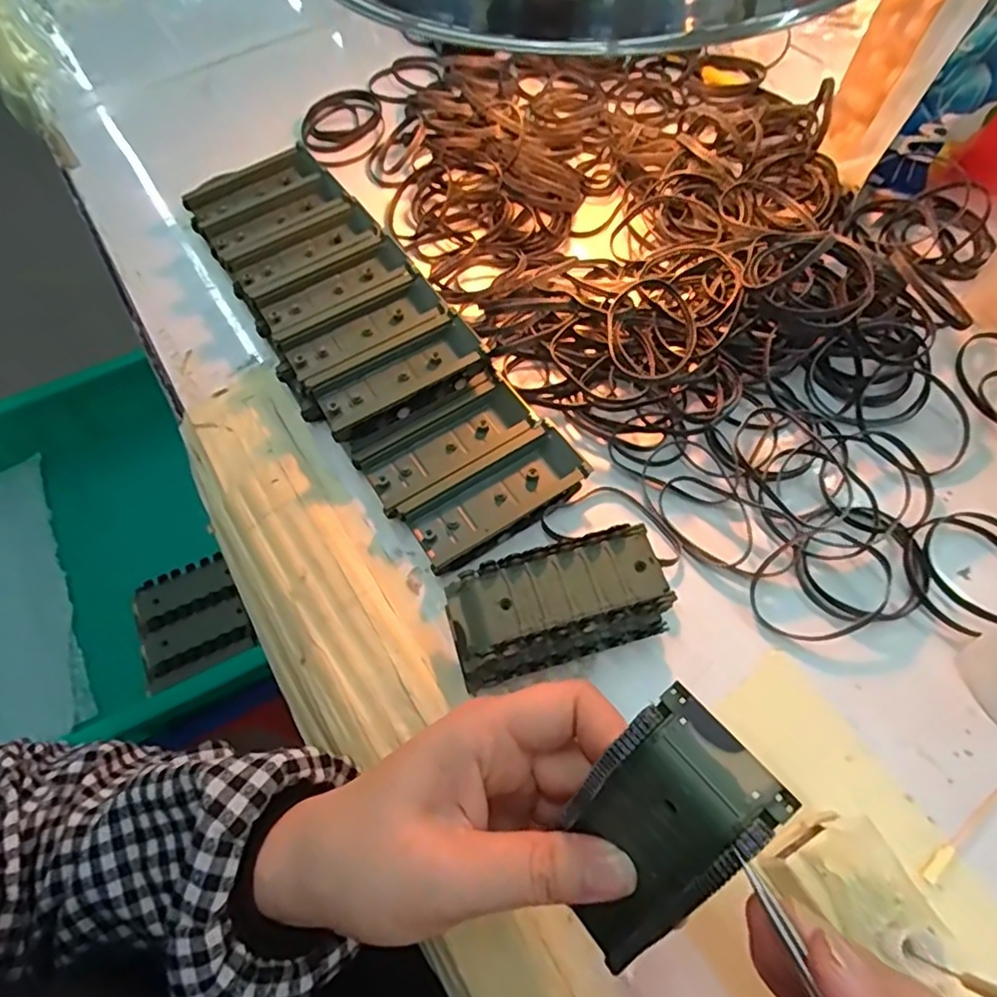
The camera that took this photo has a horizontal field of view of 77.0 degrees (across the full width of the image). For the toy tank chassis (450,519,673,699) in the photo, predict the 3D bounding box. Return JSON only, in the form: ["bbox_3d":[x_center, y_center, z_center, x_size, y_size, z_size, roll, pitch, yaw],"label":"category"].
[{"bbox_3d":[0.030,0.051,0.298,0.106,0.033,0.051,-17,61,-5],"label":"toy tank chassis"}]

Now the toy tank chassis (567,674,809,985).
[{"bbox_3d":[0.044,0.102,0.189,0.019,0.088,0.043,-6,43,-42],"label":"toy tank chassis"}]

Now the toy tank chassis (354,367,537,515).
[{"bbox_3d":[-0.029,-0.033,0.357,0.099,0.017,0.048,-33,64,-13],"label":"toy tank chassis"}]

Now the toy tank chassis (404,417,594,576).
[{"bbox_3d":[0.001,-0.001,0.339,0.098,0.015,0.041,-33,64,-13],"label":"toy tank chassis"}]

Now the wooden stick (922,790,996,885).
[{"bbox_3d":[0.195,0.136,0.259,0.059,0.004,0.006,-35,64,-14],"label":"wooden stick"}]

